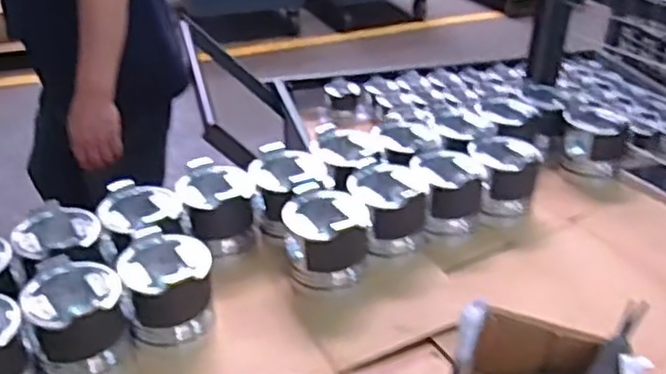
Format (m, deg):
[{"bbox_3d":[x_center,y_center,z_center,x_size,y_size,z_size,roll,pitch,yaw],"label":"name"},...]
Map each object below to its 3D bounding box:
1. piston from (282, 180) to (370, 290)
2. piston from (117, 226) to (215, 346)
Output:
[{"bbox_3d":[-0.008,0.069,0.855,0.102,0.107,0.095,2,29,2],"label":"piston"},{"bbox_3d":[-0.185,0.116,0.786,0.098,0.108,0.093,-8,30,-15],"label":"piston"}]

